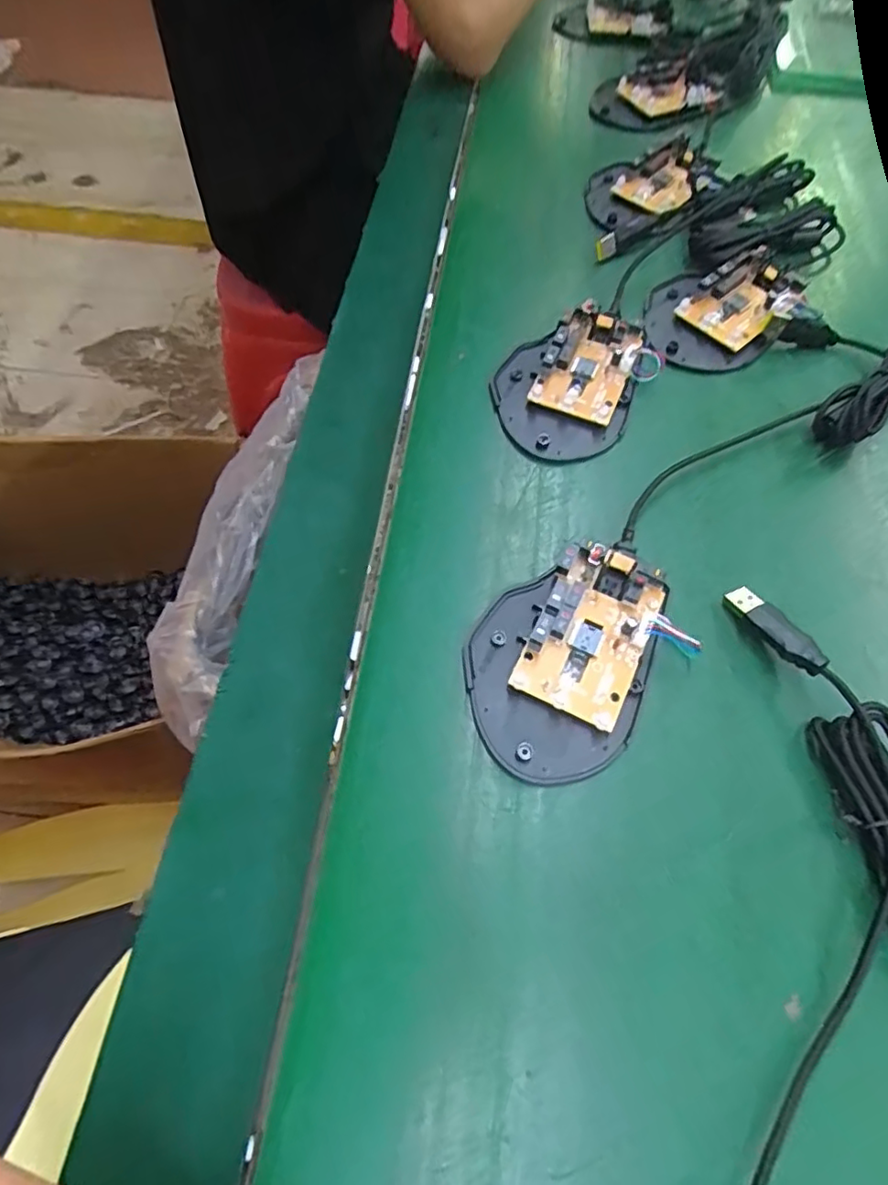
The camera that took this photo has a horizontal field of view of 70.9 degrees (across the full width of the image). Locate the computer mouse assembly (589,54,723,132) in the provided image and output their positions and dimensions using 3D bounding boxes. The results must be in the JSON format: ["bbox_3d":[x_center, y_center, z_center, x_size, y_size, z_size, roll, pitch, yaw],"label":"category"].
[{"bbox_3d":[0.162,-0.376,0.472,0.095,0.018,0.058,-22,65,-11],"label":"computer mouse assembly"}]

